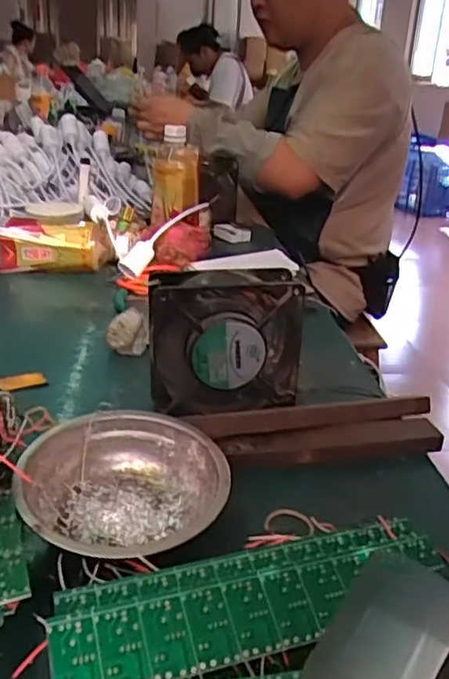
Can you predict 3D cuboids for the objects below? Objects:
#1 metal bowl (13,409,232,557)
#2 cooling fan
[{"bbox_3d":[-0.061,0.097,0.387,0.125,0.047,0.123,3,24,-1],"label":"metal bowl"},{"bbox_3d":[0.000,0.001,0.510,0.121,0.110,0.049,0,25,-8],"label":"cooling fan"}]

